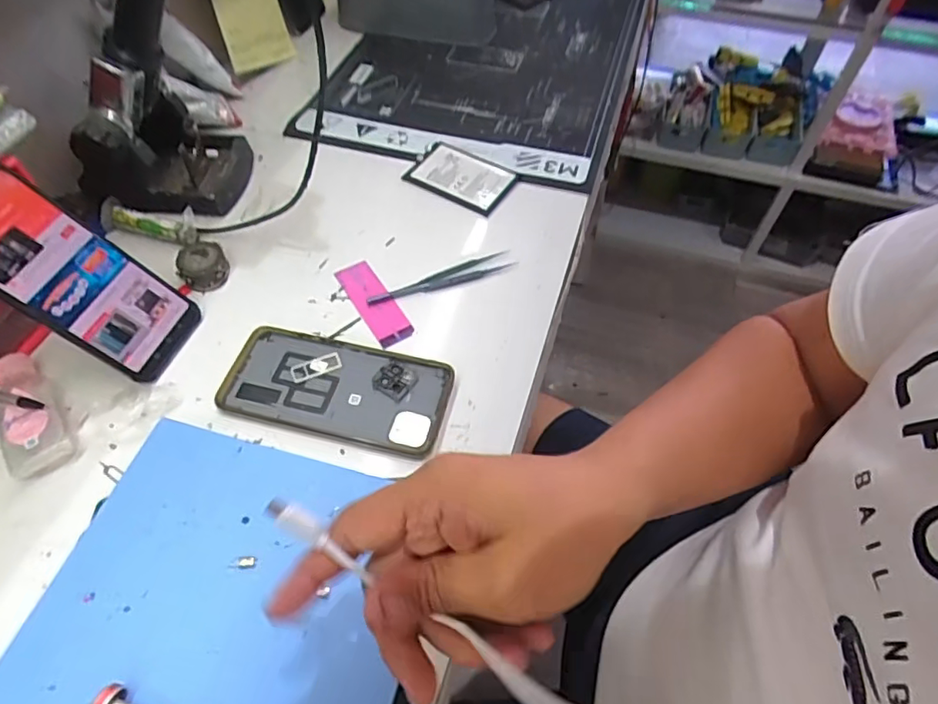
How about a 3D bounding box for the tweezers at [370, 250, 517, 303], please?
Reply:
[{"bbox_3d":[-0.023,-0.063,0.485,0.129,0.009,0.019,-20,58,-14],"label":"tweezers"}]

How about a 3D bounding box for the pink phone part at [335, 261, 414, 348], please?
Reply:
[{"bbox_3d":[-0.082,-0.043,0.476,0.030,0.008,0.097,-27,60,-18],"label":"pink phone part"}]

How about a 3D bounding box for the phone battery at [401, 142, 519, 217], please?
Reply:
[{"bbox_3d":[-0.008,-0.181,0.564,0.108,0.009,0.065,30,60,18],"label":"phone battery"}]

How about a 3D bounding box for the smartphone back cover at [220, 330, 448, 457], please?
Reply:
[{"bbox_3d":[-0.100,0.027,0.423,0.168,0.007,0.080,12,56,7],"label":"smartphone back cover"}]

